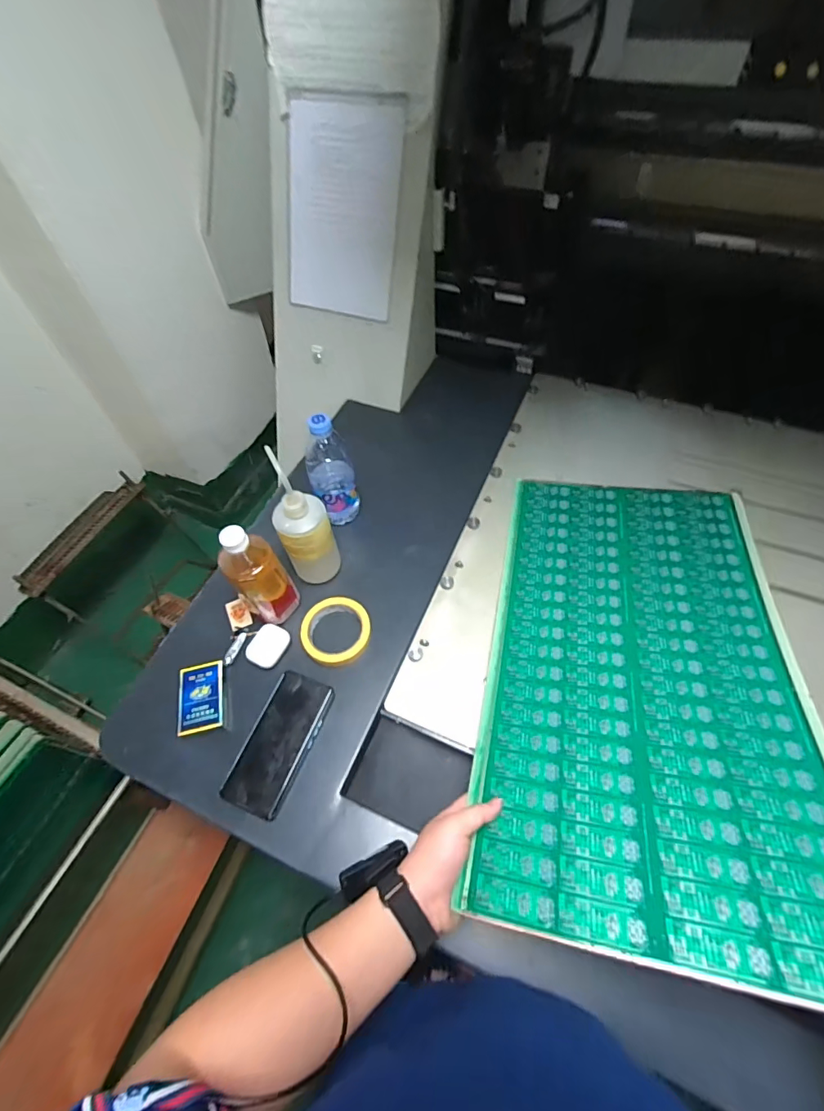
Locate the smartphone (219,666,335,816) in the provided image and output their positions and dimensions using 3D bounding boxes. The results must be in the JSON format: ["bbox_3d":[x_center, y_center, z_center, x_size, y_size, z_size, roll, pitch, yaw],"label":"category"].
[{"bbox_3d":[-0.167,0.236,0.596,0.077,0.012,0.167,16,59,13],"label":"smartphone"}]

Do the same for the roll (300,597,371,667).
[{"bbox_3d":[-0.108,0.108,0.665,0.096,0.019,0.099,-2,57,2],"label":"roll"}]

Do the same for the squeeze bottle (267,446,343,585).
[{"bbox_3d":[-0.153,-0.043,0.656,0.072,0.207,0.079,-22,59,-11],"label":"squeeze bottle"}]

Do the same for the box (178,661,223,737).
[{"bbox_3d":[-0.278,0.186,0.617,0.052,0.016,0.094,-12,57,-4],"label":"box"}]

